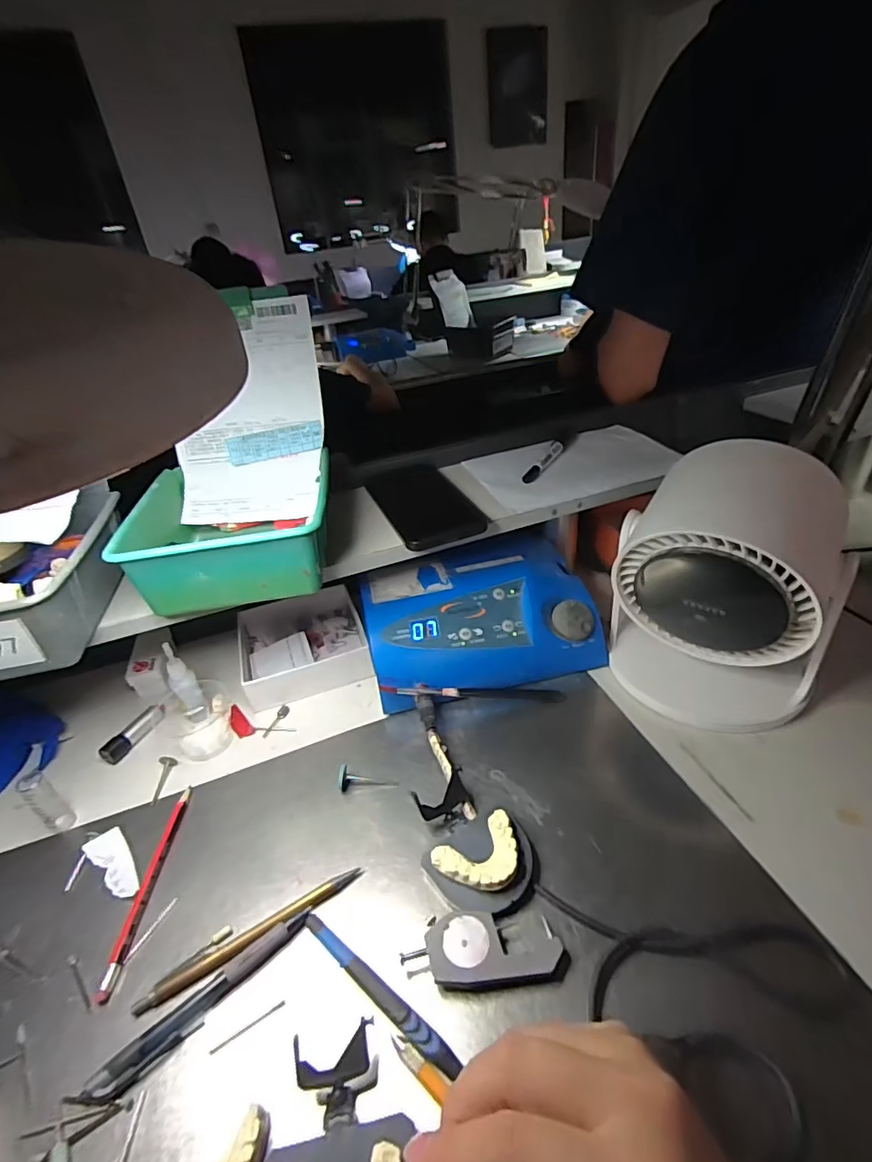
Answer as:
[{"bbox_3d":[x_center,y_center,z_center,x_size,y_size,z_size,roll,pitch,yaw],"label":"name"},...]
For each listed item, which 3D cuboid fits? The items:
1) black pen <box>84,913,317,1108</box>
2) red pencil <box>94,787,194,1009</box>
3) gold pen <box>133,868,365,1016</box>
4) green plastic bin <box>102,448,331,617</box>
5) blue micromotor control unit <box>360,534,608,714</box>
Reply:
[{"bbox_3d":[-0.133,0.245,0.313,0.129,0.012,0.017,-32,42,-32],"label":"black pen"},{"bbox_3d":[-0.207,0.216,0.385,0.011,0.008,0.148,-6,34,1],"label":"red pencil"},{"bbox_3d":[-0.118,0.228,0.344,0.143,0.011,0.020,-23,37,-22],"label":"gold pen"},{"bbox_3d":[-0.175,-0.047,0.471,0.161,0.070,0.167,-10,34,-4],"label":"green plastic bin"},{"bbox_3d":[0.042,0.033,0.545,0.217,0.079,0.153,-12,35,-8],"label":"blue micromotor control unit"}]

